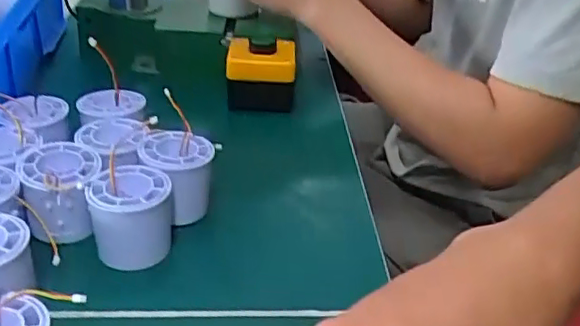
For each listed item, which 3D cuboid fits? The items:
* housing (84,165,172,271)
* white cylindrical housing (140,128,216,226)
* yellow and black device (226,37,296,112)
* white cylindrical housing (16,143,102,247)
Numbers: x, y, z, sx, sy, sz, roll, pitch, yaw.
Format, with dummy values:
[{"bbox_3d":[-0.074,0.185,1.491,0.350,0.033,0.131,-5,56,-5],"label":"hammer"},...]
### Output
[{"bbox_3d":[-0.109,0.038,0.427,0.052,0.057,0.051,-5,32,-13],"label":"housing"},{"bbox_3d":[-0.085,0.011,0.468,0.051,0.052,0.051,2,32,-1],"label":"white cylindrical housing"},{"bbox_3d":[-0.030,-0.094,0.652,0.071,0.064,0.056,1,32,-3],"label":"yellow and black device"},{"bbox_3d":[-0.159,0.023,0.440,0.055,0.053,0.059,-11,34,-21],"label":"white cylindrical housing"}]

